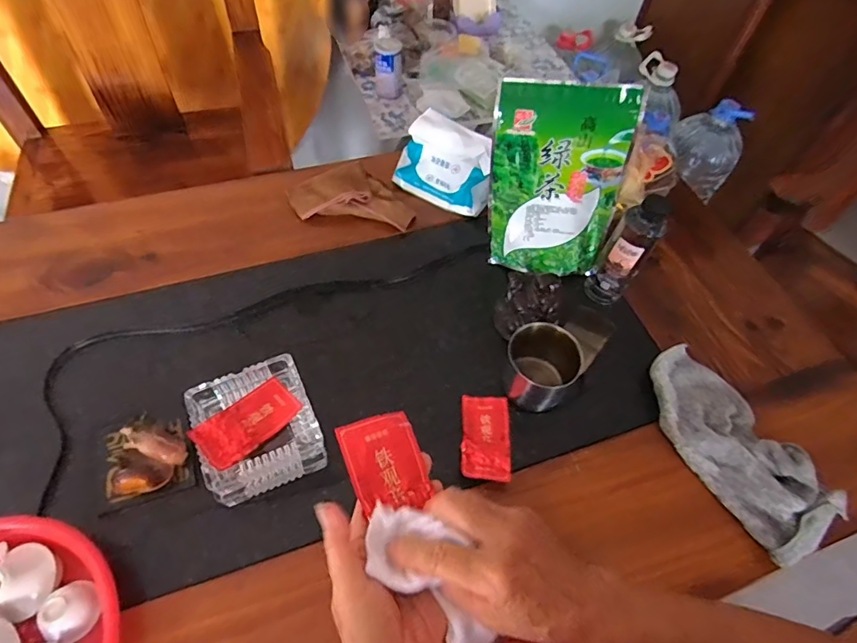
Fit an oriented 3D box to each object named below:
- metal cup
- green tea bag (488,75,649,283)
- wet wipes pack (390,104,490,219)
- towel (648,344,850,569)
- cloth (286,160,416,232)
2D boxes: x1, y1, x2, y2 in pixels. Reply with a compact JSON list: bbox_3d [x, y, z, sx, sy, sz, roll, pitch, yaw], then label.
[{"bbox_3d":[0.139,0.056,0.610,0.077,0.082,0.081,2,57,-3],"label":"metal cup"},{"bbox_3d":[0.163,-0.172,0.659,0.178,0.254,0.099,17,57,7],"label":"green tea bag"},{"bbox_3d":[0.035,-0.252,0.786,0.159,0.126,0.055,27,32,18],"label":"wet wipes pack"},{"bbox_3d":[0.359,0.142,0.585,0.112,0.049,0.245,-25,62,-19],"label":"towel"},{"bbox_3d":[-0.119,-0.203,0.784,0.196,0.035,0.113,7,56,0],"label":"cloth"}]

